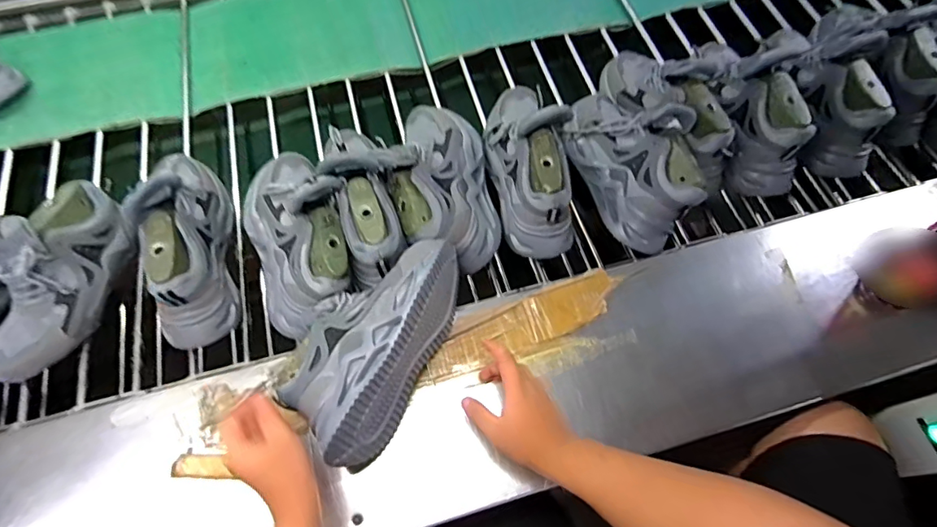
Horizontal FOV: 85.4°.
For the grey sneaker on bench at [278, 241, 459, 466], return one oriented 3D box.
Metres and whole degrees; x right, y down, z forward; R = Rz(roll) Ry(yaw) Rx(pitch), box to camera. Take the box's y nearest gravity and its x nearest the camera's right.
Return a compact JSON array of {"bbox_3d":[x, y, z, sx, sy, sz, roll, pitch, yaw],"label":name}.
[{"bbox_3d":[-0.116,0.081,0.599,0.138,0.108,0.266,24,67,10],"label":"grey sneaker on bench"}]

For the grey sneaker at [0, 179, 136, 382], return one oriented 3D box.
[{"bbox_3d":[-0.540,0.014,0.651,0.104,0.110,0.260,6,65,2],"label":"grey sneaker"}]

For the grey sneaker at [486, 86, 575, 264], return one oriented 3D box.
[{"bbox_3d":[0.087,-0.154,0.725,0.094,0.154,0.261,-11,65,-6],"label":"grey sneaker"}]

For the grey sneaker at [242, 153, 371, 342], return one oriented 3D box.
[{"bbox_3d":[-0.227,-0.043,0.676,0.143,0.125,0.263,-21,67,-10],"label":"grey sneaker"}]

